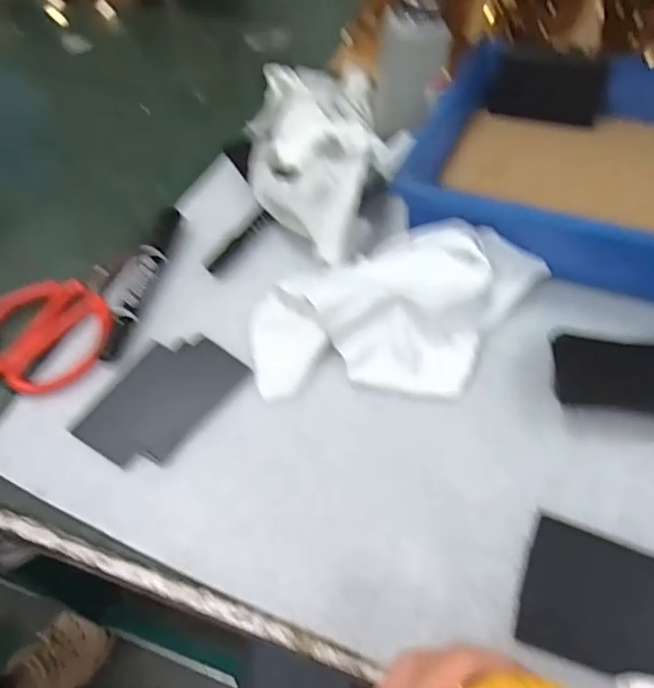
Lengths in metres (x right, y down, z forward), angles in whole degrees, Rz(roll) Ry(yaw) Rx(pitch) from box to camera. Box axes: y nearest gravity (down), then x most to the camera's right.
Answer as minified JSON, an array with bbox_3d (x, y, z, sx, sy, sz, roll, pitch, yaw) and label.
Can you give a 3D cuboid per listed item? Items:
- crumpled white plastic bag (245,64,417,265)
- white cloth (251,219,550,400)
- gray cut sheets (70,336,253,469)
[{"bbox_3d":[-0.002,-0.166,0.496,0.128,0.053,0.228,-10,55,-3],"label":"crumpled white plastic bag"},{"bbox_3d":[0.050,-0.027,0.402,0.204,0.040,0.118,-2,56,2],"label":"white cloth"},{"bbox_3d":[-0.111,0.037,0.396,0.073,0.005,0.104,27,59,24],"label":"gray cut sheets"}]

